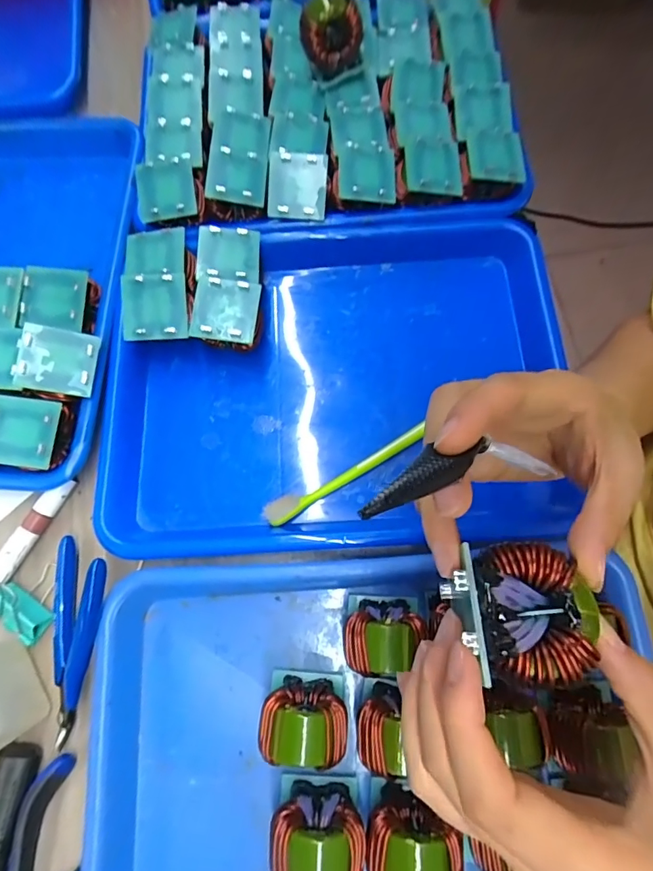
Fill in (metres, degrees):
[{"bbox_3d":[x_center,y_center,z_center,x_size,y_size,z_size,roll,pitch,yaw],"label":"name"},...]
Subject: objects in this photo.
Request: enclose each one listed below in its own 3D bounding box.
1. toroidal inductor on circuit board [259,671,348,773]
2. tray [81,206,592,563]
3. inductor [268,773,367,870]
[{"bbox_3d":[-0.013,0.162,0.260,0.047,0.049,0.038,4,73,3],"label":"toroidal inductor on circuit board"},{"bbox_3d":[0.011,-0.045,0.337,0.338,0.033,0.266,2,71,0],"label":"tray"},{"bbox_3d":[-0.004,0.215,0.246,0.050,0.054,0.038,7,73,3],"label":"inductor"}]

